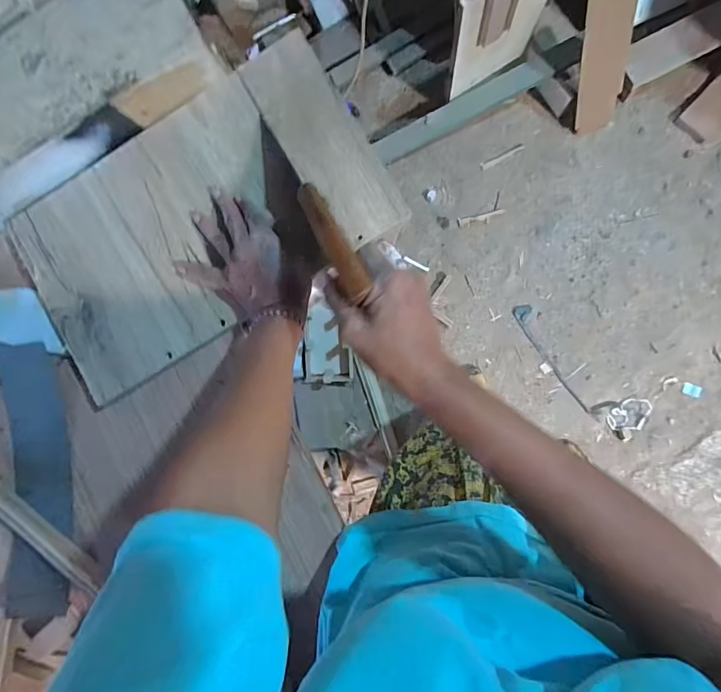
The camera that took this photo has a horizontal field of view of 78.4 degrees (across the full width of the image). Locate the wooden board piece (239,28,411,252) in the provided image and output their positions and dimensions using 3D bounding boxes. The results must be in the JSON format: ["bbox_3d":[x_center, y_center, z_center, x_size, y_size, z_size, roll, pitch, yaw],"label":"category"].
[{"bbox_3d":[-0.037,-0.200,0.434,0.073,0.016,0.217,-30,84,5],"label":"wooden board piece"}]

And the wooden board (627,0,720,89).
[{"bbox_3d":[0.789,-0.734,1.046,0.265,0.027,0.096,-16,103,36],"label":"wooden board"}]

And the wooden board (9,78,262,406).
[{"bbox_3d":[-0.201,-0.106,0.452,0.285,0.015,0.225,-30,82,5],"label":"wooden board"}]

